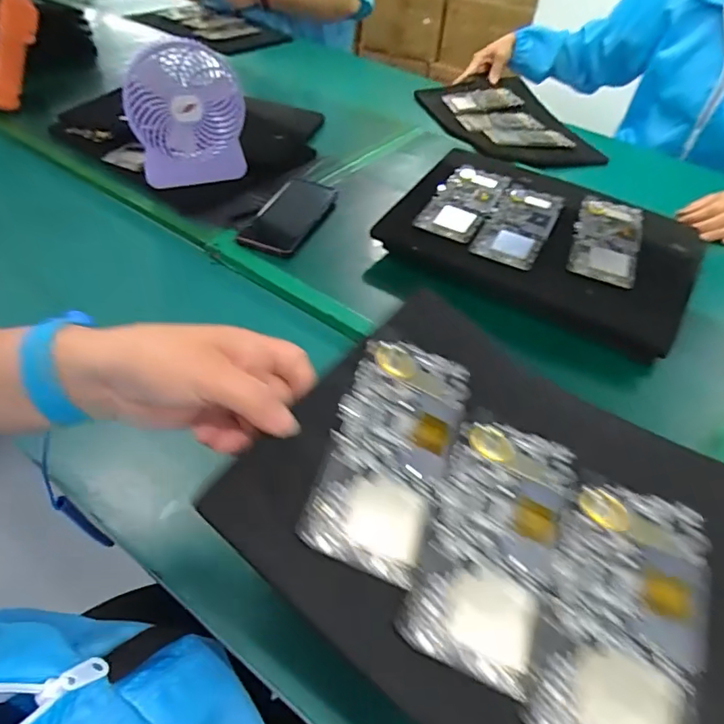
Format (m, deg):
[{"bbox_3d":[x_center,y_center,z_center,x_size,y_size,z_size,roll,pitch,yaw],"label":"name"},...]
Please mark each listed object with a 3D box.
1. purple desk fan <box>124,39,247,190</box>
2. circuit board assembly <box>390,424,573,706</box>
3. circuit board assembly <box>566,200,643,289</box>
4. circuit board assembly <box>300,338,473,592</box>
[{"bbox_3d":[-0.218,-0.304,0.644,0.138,0.153,0.057,-15,50,-19],"label":"purple desk fan"},{"bbox_3d":[0.078,0.102,0.306,0.077,0.021,0.151,22,48,14],"label":"circuit board assembly"},{"bbox_3d":[0.292,-0.146,0.611,0.074,0.006,0.138,17,58,13],"label":"circuit board assembly"},{"bbox_3d":[0.018,0.052,0.319,0.075,0.004,0.150,27,58,-4],"label":"circuit board assembly"}]

